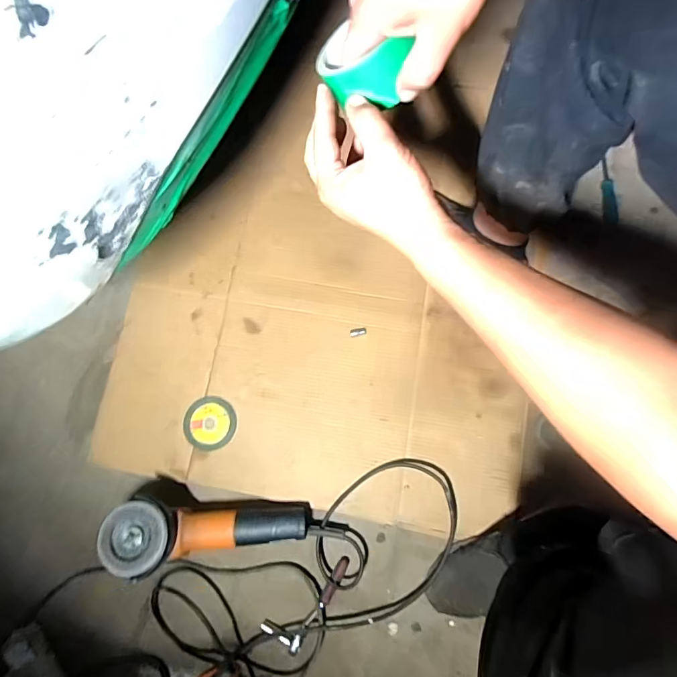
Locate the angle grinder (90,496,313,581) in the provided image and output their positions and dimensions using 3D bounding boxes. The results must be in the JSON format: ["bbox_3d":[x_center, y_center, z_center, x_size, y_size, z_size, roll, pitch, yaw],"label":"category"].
[{"bbox_3d":[-0.192,0.282,0.647,0.289,0.090,0.101,-3,75,1],"label":"angle grinder"}]

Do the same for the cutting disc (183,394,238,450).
[{"bbox_3d":[-0.216,0.142,0.730,0.086,0.004,0.086,6,76,4],"label":"cutting disc"}]

